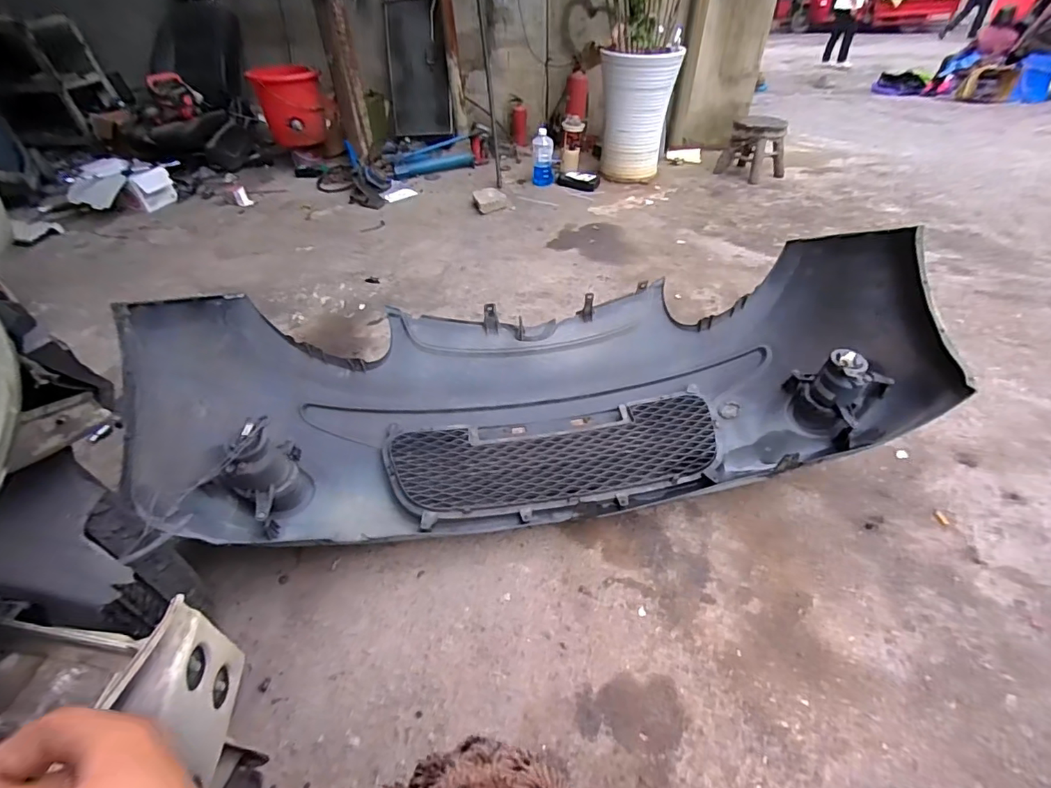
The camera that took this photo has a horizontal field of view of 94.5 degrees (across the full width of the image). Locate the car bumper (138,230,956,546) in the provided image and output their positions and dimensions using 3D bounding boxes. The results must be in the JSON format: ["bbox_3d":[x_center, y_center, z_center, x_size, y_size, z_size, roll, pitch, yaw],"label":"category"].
[{"bbox_3d":[0.067,-0.036,1.099,1.514,0.451,0.607,-11,43,-8],"label":"car bumper"}]

